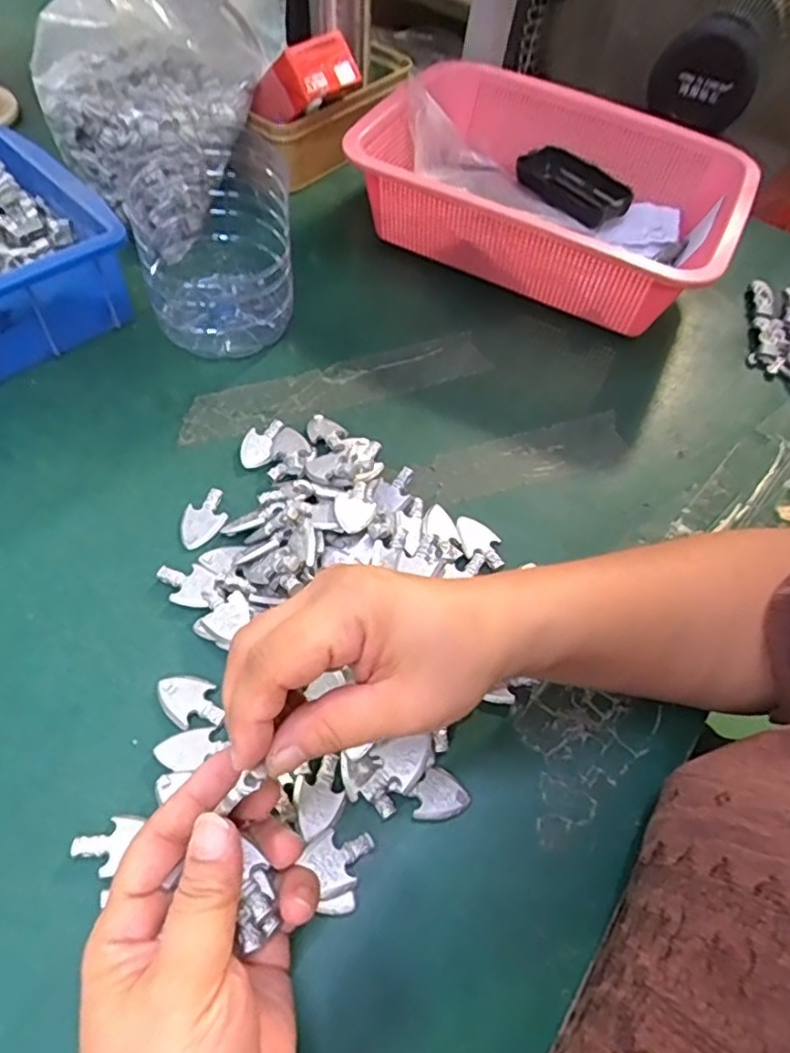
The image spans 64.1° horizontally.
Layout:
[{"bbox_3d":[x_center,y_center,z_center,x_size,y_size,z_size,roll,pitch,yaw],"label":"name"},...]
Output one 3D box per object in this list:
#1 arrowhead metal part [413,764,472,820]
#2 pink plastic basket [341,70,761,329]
[{"bbox_3d":[0.022,0.131,0.303,0.024,0.005,0.026,4,56,-5],"label":"arrowhead metal part"},{"bbox_3d":[0.129,-0.275,0.538,0.290,0.089,0.219,25,57,10],"label":"pink plastic basket"}]

